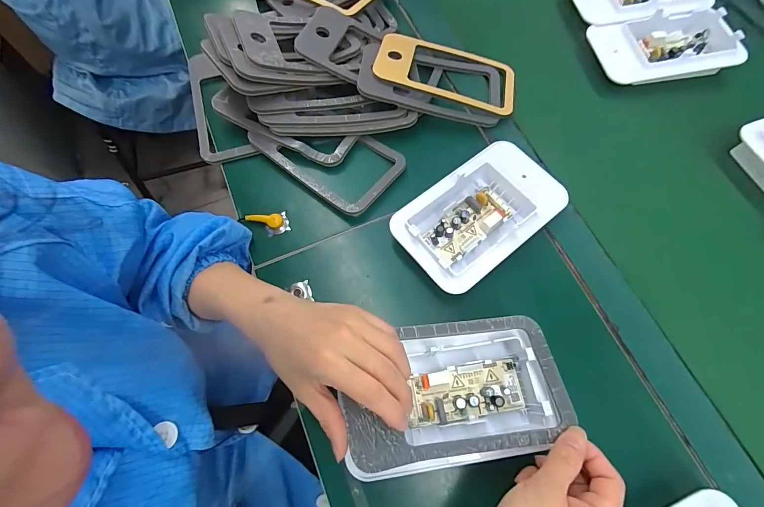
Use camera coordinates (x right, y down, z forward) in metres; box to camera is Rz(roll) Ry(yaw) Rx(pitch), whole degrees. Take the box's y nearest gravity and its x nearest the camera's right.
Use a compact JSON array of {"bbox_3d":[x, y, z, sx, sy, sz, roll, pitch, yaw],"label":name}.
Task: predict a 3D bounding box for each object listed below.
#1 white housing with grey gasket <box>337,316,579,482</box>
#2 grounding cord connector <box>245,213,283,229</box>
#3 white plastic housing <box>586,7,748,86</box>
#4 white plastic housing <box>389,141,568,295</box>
[{"bbox_3d":[0.055,0.115,0.299,0.168,0.063,0.105,-9,69,-5],"label":"white housing with grey gasket"},{"bbox_3d":[-0.124,-0.033,0.380,0.038,0.011,0.013,-3,69,-3],"label":"grounding cord connector"},{"bbox_3d":[0.362,-0.264,0.467,0.169,0.038,0.105,-8,69,-5],"label":"white plastic housing"},{"bbox_3d":[0.099,-0.038,0.373,0.172,0.042,0.100,-38,74,-15],"label":"white plastic housing"}]

